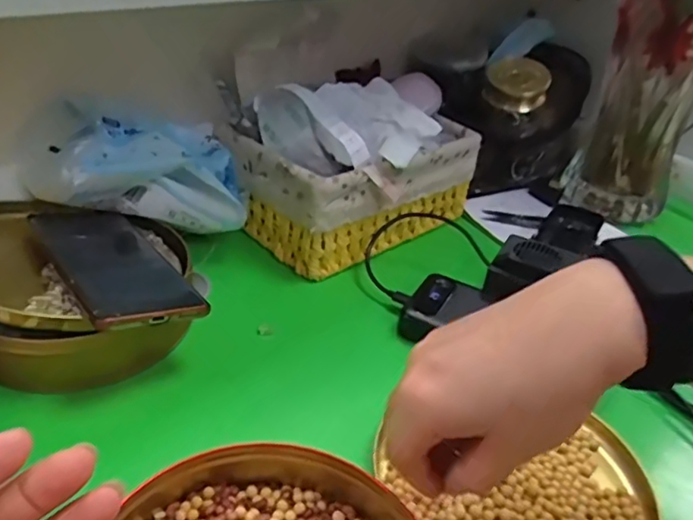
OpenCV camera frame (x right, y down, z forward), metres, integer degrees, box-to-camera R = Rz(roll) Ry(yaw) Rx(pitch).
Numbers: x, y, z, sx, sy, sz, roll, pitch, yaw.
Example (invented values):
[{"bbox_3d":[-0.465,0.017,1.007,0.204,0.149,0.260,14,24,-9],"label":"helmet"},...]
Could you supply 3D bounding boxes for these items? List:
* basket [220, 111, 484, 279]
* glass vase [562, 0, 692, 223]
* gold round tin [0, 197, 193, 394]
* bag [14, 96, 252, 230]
[{"bbox_3d":[0.016,-0.080,0.596,0.222,0.093,0.140,-25,43,-39],"label":"basket"},{"bbox_3d":[0.319,-0.177,0.622,0.120,0.284,0.096,21,35,23],"label":"glass vase"},{"bbox_3d":[-0.201,0.018,0.442,0.178,0.080,0.168,4,32,-3],"label":"gold round tin"},{"bbox_3d":[-0.164,-0.076,0.495,0.162,0.093,0.091,-19,40,-34],"label":"bag"}]

